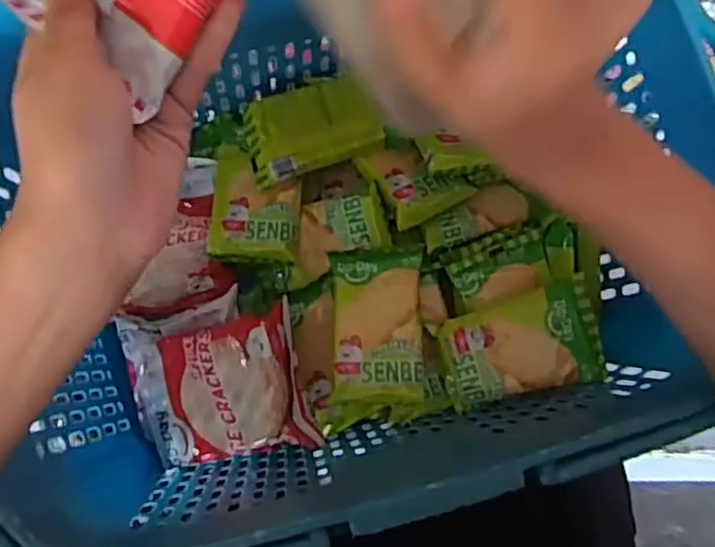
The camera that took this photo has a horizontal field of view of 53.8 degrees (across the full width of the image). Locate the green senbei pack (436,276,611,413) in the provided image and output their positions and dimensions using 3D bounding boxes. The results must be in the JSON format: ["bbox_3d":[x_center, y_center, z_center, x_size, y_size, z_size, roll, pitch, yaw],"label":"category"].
[{"bbox_3d":[0.099,0.044,0.430,0.092,0.026,0.058,-17,84,16],"label":"green senbei pack"}]

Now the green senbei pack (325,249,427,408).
[{"bbox_3d":[0.013,0.031,0.433,0.054,0.014,0.094,-1,72,-3],"label":"green senbei pack"}]

